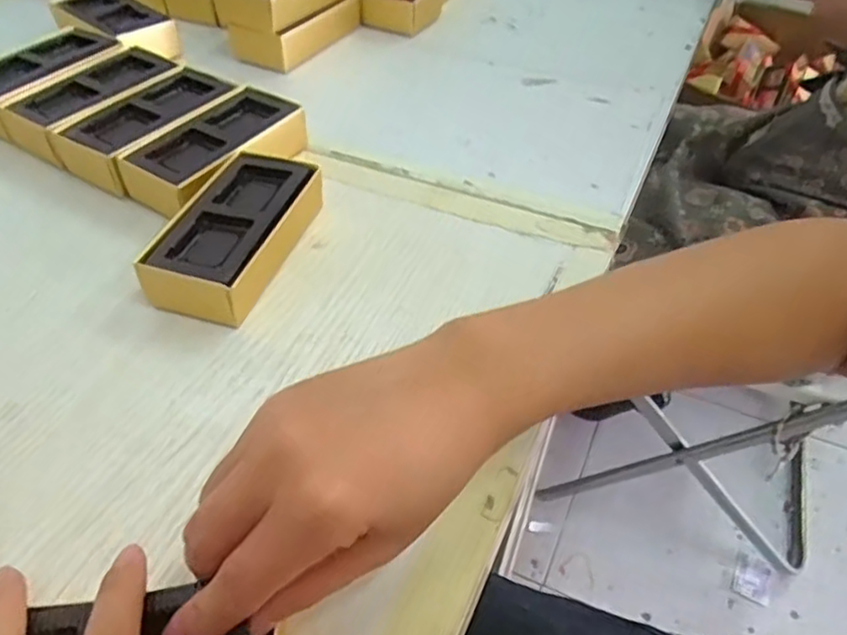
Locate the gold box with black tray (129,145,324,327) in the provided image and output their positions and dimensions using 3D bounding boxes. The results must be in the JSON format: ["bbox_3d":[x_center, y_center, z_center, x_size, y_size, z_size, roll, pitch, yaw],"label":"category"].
[{"bbox_3d":[-0.105,-0.047,0.389,0.061,0.036,0.116,11,47,10],"label":"gold box with black tray"}]

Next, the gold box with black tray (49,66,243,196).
[{"bbox_3d":[-0.185,-0.134,0.467,0.060,0.030,0.117,26,51,23],"label":"gold box with black tray"}]

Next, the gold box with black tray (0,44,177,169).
[{"bbox_3d":[-0.238,-0.156,0.490,0.055,0.034,0.118,21,49,19],"label":"gold box with black tray"}]

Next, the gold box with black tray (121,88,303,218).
[{"bbox_3d":[-0.135,-0.110,0.449,0.059,0.033,0.115,23,50,20],"label":"gold box with black tray"}]

